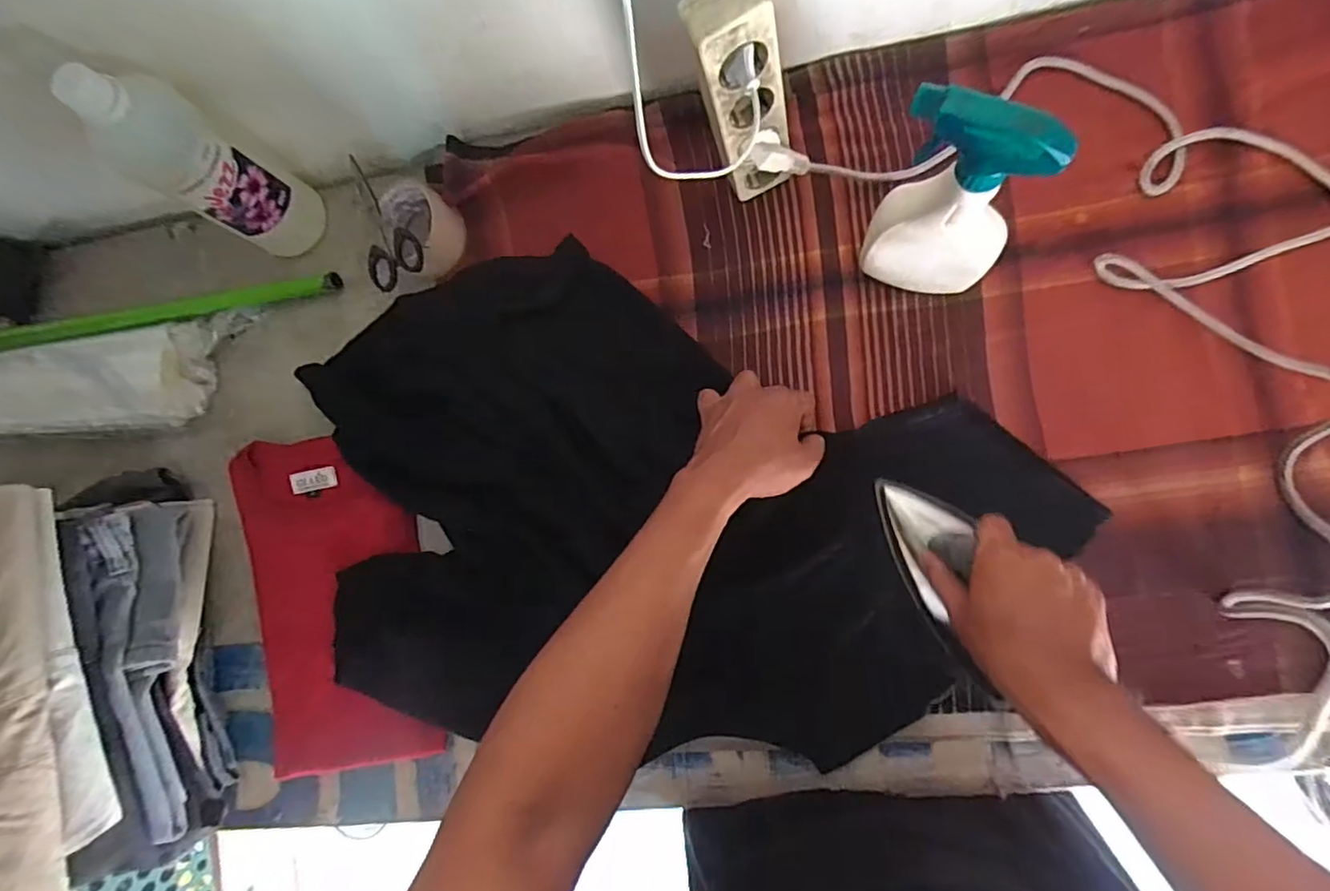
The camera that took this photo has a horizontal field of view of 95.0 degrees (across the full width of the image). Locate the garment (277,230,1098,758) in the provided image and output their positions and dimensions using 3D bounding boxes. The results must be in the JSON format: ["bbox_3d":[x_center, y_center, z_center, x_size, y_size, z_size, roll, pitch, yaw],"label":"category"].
[{"bbox_3d":[-0.002,0.053,0.560,0.667,0.039,0.422,5,87,9],"label":"garment"}]

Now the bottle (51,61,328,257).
[{"bbox_3d":[-0.422,-0.255,0.568,0.070,0.213,0.087,28,91,9],"label":"bottle"}]

